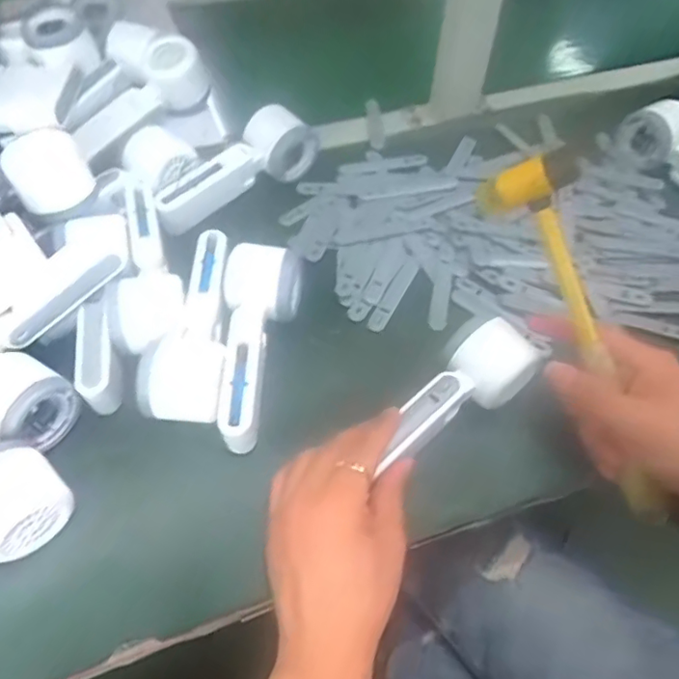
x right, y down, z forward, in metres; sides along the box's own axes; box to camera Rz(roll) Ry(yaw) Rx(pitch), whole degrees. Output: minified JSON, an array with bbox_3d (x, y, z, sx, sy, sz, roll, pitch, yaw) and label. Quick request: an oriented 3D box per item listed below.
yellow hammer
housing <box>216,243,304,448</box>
[{"bbox_3d":[0.169,0.004,0.386,0.045,0.051,0.255,-28,98,-20],"label":"yellow hammer"},{"bbox_3d":[-0.065,-0.001,0.454,0.059,0.041,0.168,4,55,0],"label":"housing"}]

